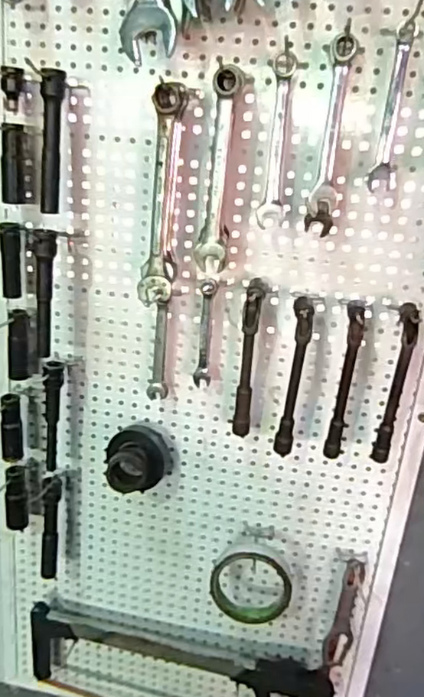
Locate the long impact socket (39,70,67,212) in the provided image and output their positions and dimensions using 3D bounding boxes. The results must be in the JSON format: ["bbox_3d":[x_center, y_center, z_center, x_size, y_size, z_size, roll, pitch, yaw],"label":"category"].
[{"bbox_3d":[-0.150,-0.194,0.560,0.022,0.125,0.017,0,21,-13],"label":"long impact socket"}]

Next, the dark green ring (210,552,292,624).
[{"bbox_3d":[0.043,0.262,0.653,0.089,0.091,0.021,9,21,9],"label":"dark green ring"}]

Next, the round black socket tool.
[{"bbox_3d":[-0.082,0.123,0.663,0.069,0.059,0.075,4,21,-3],"label":"round black socket tool"}]

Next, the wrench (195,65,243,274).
[{"bbox_3d":[0.006,-0.156,0.528,0.026,0.168,0.018,6,21,2],"label":"wrench"}]

